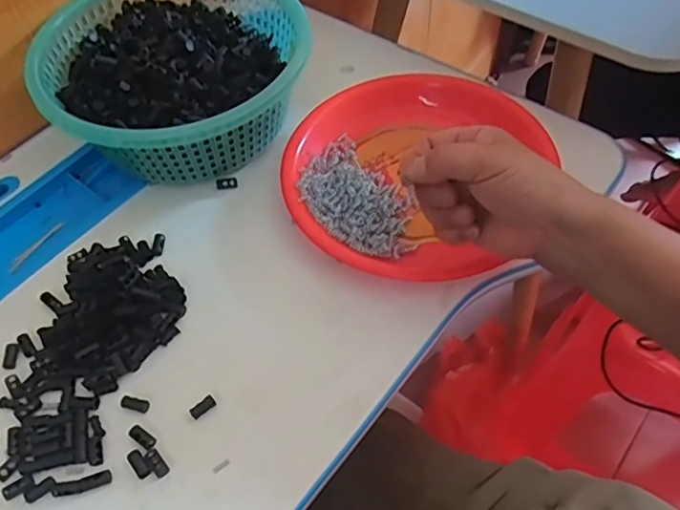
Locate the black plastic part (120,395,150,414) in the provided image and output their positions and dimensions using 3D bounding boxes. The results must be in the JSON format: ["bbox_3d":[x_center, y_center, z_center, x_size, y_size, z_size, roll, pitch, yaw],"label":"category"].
[{"bbox_3d":[-0.142,0.103,0.394,0.021,0.004,0.009,12,57,11],"label":"black plastic part"}]

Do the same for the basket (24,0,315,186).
[{"bbox_3d":[-0.143,-0.160,0.520,0.224,0.082,0.214,-1,55,2],"label":"basket"}]

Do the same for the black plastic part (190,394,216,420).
[{"bbox_3d":[-0.094,0.105,0.391,0.017,0.005,0.008,-38,61,-21],"label":"black plastic part"}]

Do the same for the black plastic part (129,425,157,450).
[{"bbox_3d":[-0.132,0.121,0.380,0.021,0.004,0.009,27,61,20],"label":"black plastic part"}]

